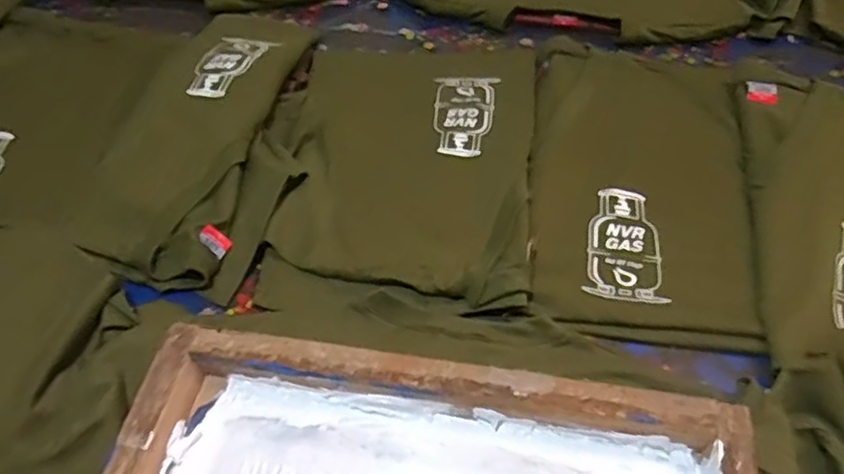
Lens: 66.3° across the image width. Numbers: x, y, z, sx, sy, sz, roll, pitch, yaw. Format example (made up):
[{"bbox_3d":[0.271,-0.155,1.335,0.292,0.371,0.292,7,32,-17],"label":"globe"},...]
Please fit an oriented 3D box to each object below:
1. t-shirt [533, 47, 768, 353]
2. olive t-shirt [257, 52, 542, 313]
[{"bbox_3d":[0.213,-0.067,0.643,0.203,0.025,0.359,8,54,9],"label":"t-shirt"},{"bbox_3d":[-0.021,-0.095,0.663,0.257,0.023,0.350,4,54,6],"label":"olive t-shirt"}]

